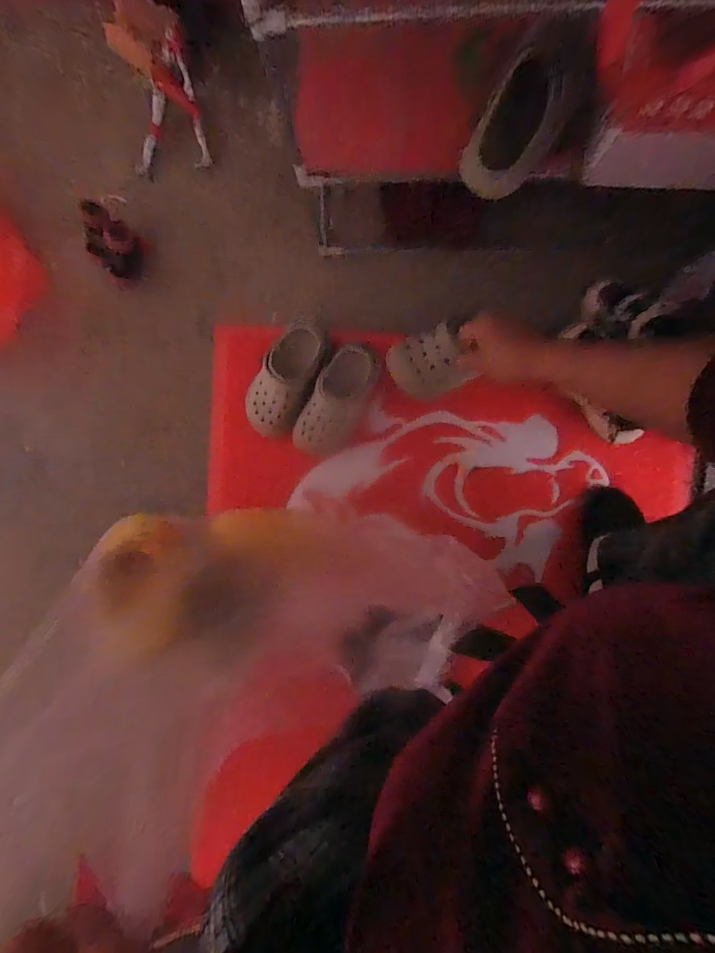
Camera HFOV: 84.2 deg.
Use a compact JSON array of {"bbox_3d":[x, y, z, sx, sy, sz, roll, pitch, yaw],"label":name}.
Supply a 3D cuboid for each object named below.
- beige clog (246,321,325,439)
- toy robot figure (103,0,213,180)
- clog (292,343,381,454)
[{"bbox_3d":[-0.112,-0.147,0.618,0.087,0.061,0.174,27,95,1],"label":"beige clog"},{"bbox_3d":[-0.311,-0.605,0.601,0.131,0.076,0.235,-5,94,4],"label":"toy robot figure"},{"bbox_3d":[-0.029,-0.113,0.612,0.085,0.057,0.181,31,95,1],"label":"clog"}]

